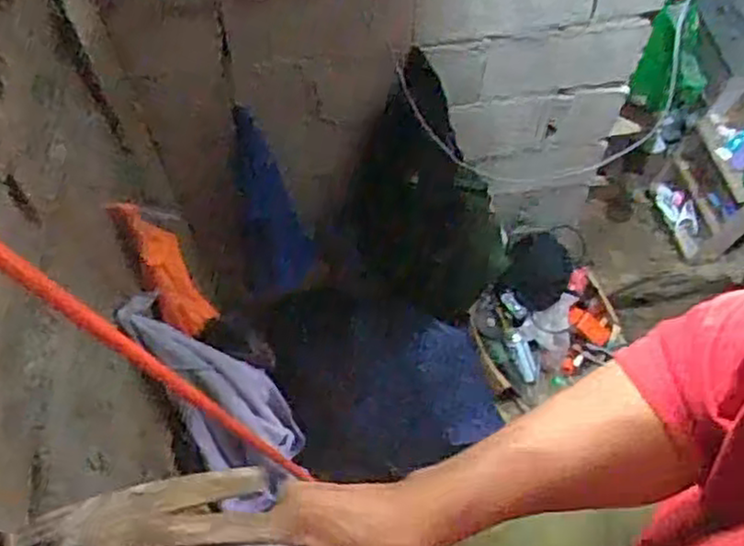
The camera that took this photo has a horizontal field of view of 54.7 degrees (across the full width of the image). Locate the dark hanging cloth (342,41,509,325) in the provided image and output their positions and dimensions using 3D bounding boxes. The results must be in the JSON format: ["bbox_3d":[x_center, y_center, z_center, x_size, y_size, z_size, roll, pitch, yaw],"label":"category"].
[{"bbox_3d":[0.148,-0.154,1.917,0.461,0.824,0.200,7,61,5],"label":"dark hanging cloth"}]

